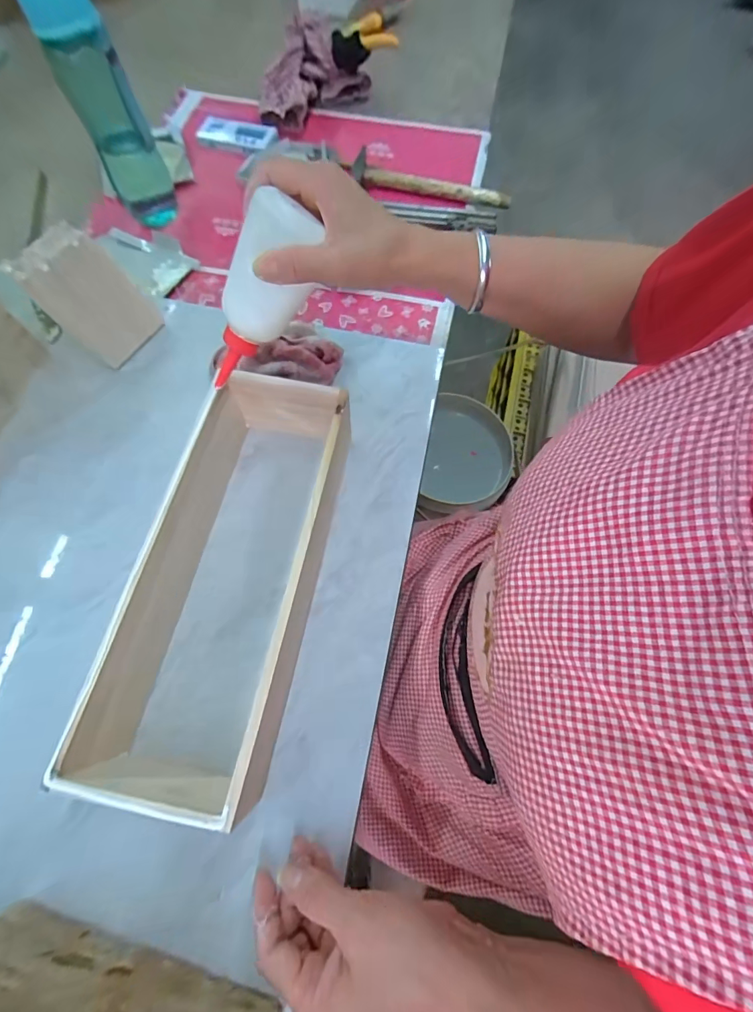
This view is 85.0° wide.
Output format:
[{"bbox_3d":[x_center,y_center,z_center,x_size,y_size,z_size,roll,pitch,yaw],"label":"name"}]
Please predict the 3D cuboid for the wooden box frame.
[{"bbox_3d":[-0.119,0.052,0.356,0.131,0.090,0.335,10,67,4],"label":"wooden box frame"}]

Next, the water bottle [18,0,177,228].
[{"bbox_3d":[-0.329,-0.484,0.510,0.073,0.238,0.066,-27,70,-11],"label":"water bottle"}]

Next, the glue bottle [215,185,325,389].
[{"bbox_3d":[-0.096,-0.153,0.322,0.046,0.151,0.048,-20,63,-48],"label":"glue bottle"}]

